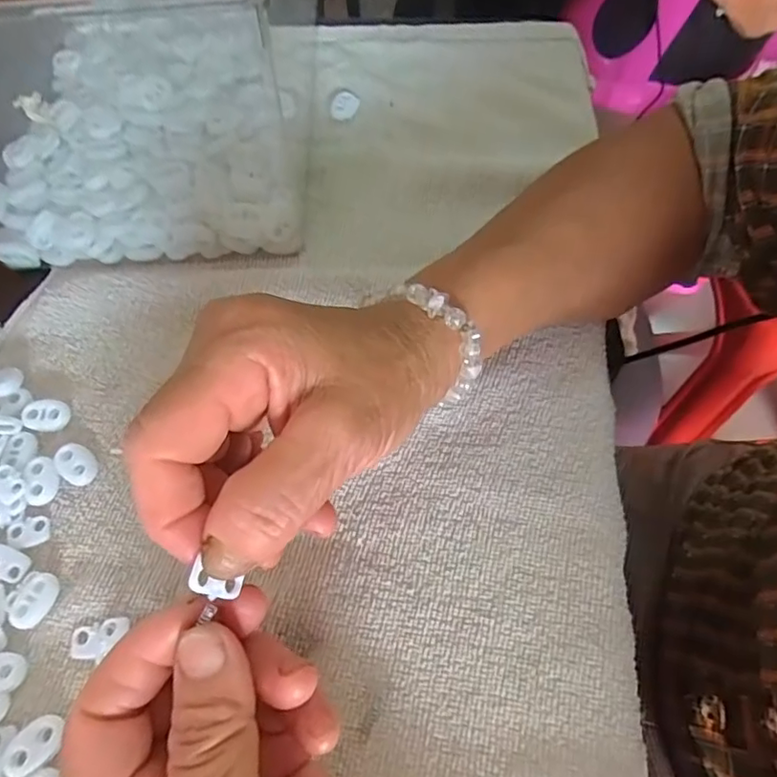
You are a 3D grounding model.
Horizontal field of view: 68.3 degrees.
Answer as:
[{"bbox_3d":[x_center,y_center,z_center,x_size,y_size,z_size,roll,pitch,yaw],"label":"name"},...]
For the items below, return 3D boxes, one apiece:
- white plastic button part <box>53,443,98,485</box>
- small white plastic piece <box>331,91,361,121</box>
[{"bbox_3d":[-0.144,0.035,0.264,0.021,0.005,0.014,38,69,19],"label":"white plastic button part"},{"bbox_3d":[-0.028,-0.183,0.367,0.017,0.004,0.023,5,62,4],"label":"small white plastic piece"}]

